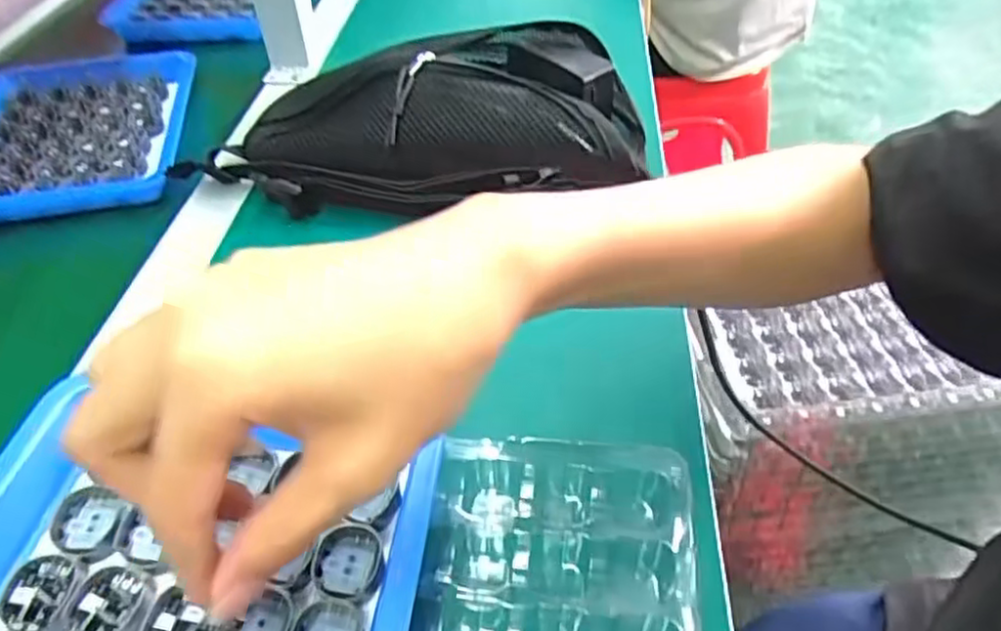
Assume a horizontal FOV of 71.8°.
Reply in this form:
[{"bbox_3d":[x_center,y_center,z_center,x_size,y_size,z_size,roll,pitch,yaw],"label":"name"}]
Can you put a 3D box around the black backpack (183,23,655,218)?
[{"bbox_3d":[-0.058,-0.139,0.484,0.317,0.073,0.135,-6,46,-4],"label":"black backpack"}]

